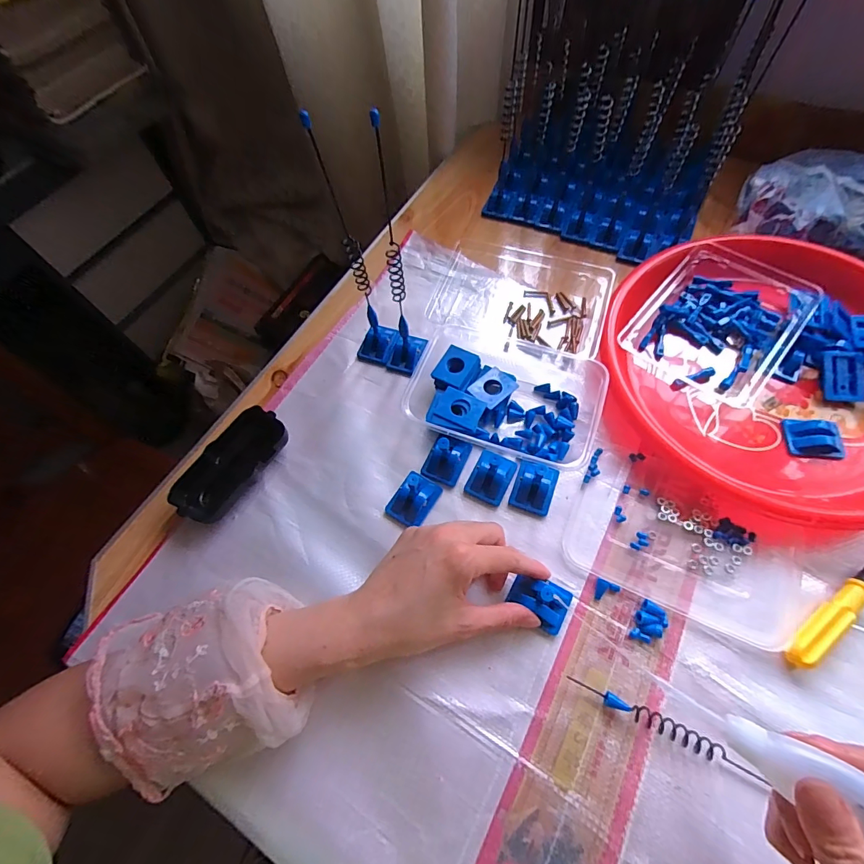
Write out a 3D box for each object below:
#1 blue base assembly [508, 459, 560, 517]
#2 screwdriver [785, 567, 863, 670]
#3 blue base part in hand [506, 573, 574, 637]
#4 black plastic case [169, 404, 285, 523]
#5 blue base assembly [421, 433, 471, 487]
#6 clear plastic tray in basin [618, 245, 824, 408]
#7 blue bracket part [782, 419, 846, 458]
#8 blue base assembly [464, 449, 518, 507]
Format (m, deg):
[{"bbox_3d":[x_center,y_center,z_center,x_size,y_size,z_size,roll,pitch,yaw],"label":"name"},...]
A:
[{"bbox_3d":[0.088,0.046,0.366,0.034,0.018,0.041,18,66,12],"label":"blue base assembly"},{"bbox_3d":[0.307,0.119,0.311,0.141,0.016,0.020,-36,67,-14],"label":"screwdriver"},{"bbox_3d":[0.082,0.128,0.326,0.044,0.014,0.033,26,68,16],"label":"blue base part in hand"},{"bbox_3d":[-0.178,0.030,0.384,0.054,0.029,0.108,29,69,17],"label":"black plastic case"},{"bbox_3d":[0.012,0.018,0.375,0.033,0.039,0.044,22,67,14],"label":"blue base assembly"},{"bbox_3d":[0.277,-0.105,0.415,0.128,0.033,0.151,33,70,18],"label":"clear plastic tray in basin"},{"bbox_3d":[0.328,0.005,0.365,0.043,0.014,0.033,10,64,9],"label":"blue bracket part"},{"bbox_3d":[0.052,0.037,0.374,0.034,0.015,0.045,23,67,14],"label":"blue base assembly"}]

